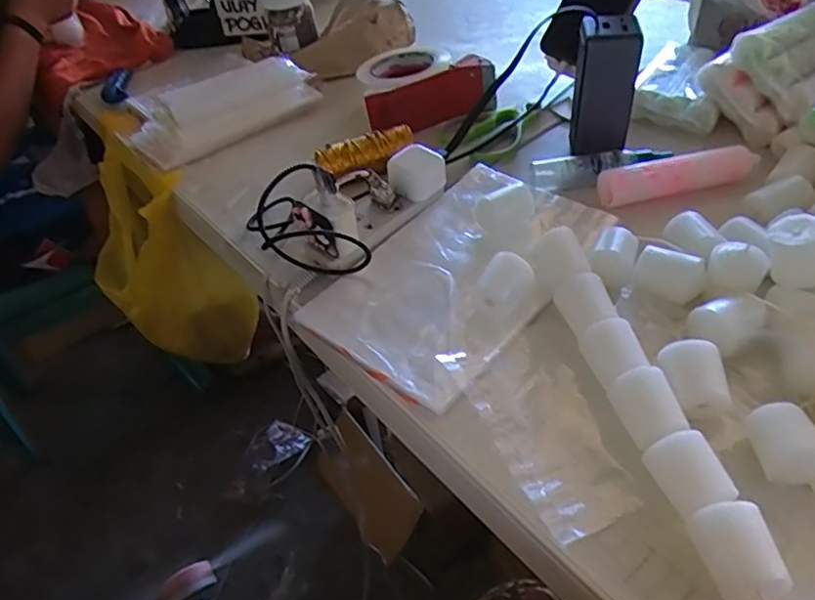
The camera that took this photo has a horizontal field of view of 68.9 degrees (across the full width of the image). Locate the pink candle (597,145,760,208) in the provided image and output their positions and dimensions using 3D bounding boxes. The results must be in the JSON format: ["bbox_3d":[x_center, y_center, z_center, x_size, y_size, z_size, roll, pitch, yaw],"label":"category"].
[{"bbox_3d":[0.257,-0.118,0.556,0.151,0.028,0.033,-10,44,0],"label":"pink candle"}]

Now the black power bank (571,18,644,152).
[{"bbox_3d":[0.189,-0.197,0.575,0.051,0.134,0.035,0,45,10],"label":"black power bank"}]

